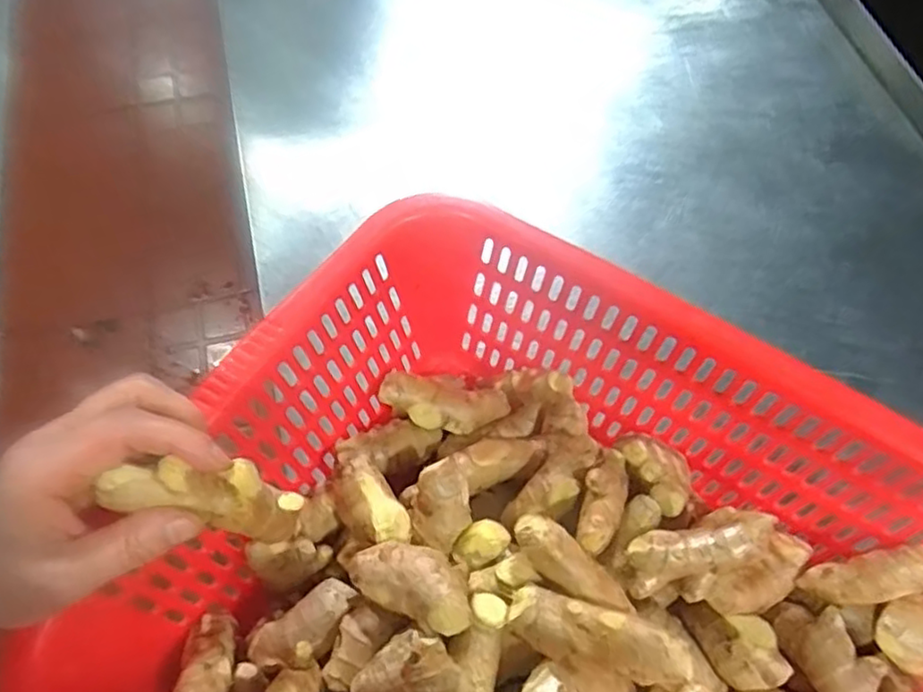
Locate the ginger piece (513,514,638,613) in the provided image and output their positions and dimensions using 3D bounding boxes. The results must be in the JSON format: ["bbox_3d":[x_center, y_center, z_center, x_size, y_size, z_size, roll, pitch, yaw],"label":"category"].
[{"bbox_3d":[0.057,0.116,0.352,0.069,0.023,0.024,37,65,15],"label":"ginger piece"}]

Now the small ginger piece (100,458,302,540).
[{"bbox_3d":[-0.103,0.064,0.285,0.084,0.034,0.022,24,56,-33],"label":"small ginger piece"}]

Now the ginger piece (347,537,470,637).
[{"bbox_3d":[-0.024,0.124,0.353,0.066,0.026,0.036,12,78,27],"label":"ginger piece"}]

